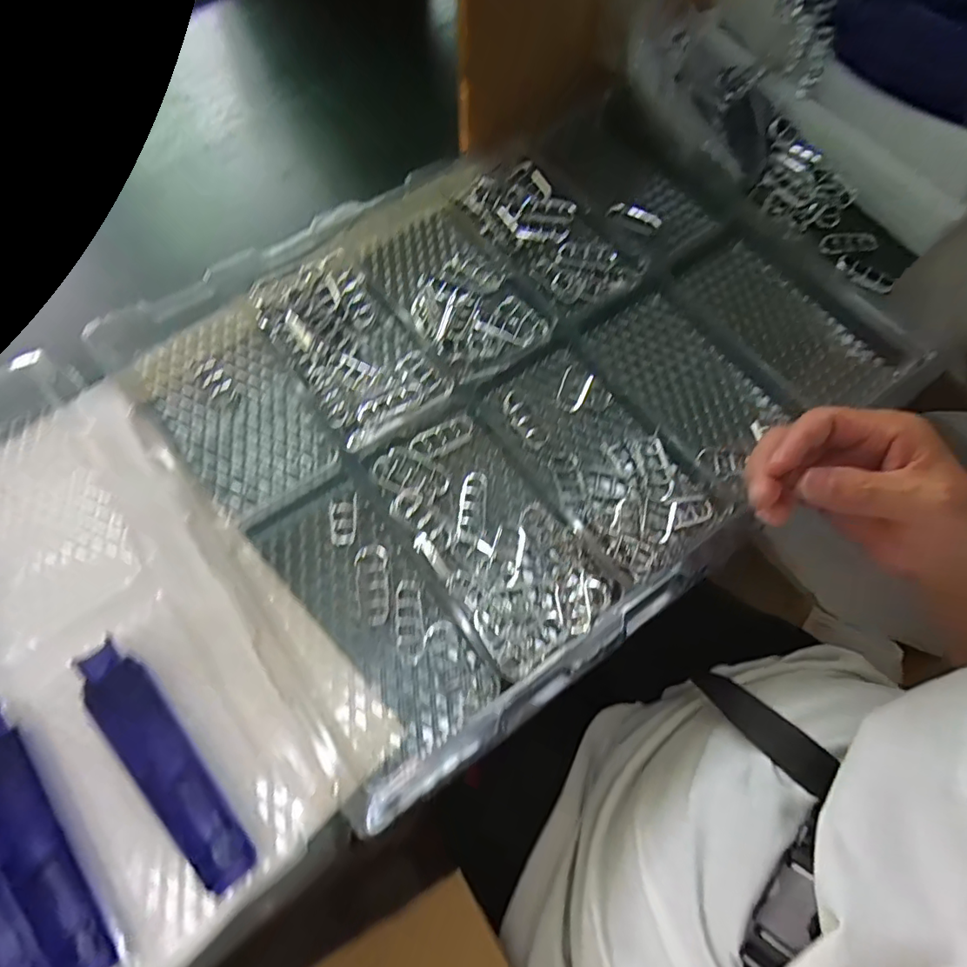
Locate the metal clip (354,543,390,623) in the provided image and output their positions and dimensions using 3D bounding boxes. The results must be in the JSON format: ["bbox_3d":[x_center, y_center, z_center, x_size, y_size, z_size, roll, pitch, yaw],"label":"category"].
[{"bbox_3d":[-0.078,0.070,0.374,0.023,0.004,0.054,-2,69,-2],"label":"metal clip"}]

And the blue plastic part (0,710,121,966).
[{"bbox_3d":[-0.263,0.206,0.307,0.033,0.010,0.162,-39,75,-15],"label":"blue plastic part"}]

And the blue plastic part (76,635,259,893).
[{"bbox_3d":[-0.196,0.168,0.325,0.036,0.013,0.162,-42,75,-16],"label":"blue plastic part"}]

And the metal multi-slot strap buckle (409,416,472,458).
[{"bbox_3d":[-0.031,-0.036,0.418,0.051,0.010,0.020,-28,72,-11],"label":"metal multi-slot strap buckle"}]

